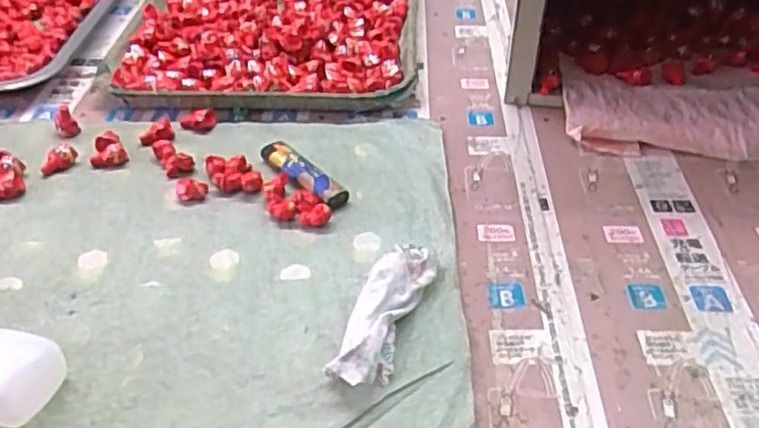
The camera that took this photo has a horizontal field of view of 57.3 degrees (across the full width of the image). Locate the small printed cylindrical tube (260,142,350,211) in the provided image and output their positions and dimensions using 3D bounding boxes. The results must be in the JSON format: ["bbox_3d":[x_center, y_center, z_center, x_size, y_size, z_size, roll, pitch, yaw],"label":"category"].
[{"bbox_3d":[-0.054,-0.027,0.482,0.019,0.012,0.083,-32,49,-31],"label":"small printed cylindrical tube"}]

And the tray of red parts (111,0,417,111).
[{"bbox_3d":[-0.094,-0.193,0.658,0.254,0.039,0.305,0,41,2],"label":"tray of red parts"}]

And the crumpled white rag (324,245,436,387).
[{"bbox_3d":[0.004,0.052,0.371,0.027,0.025,0.101,13,43,17],"label":"crumpled white rag"}]

